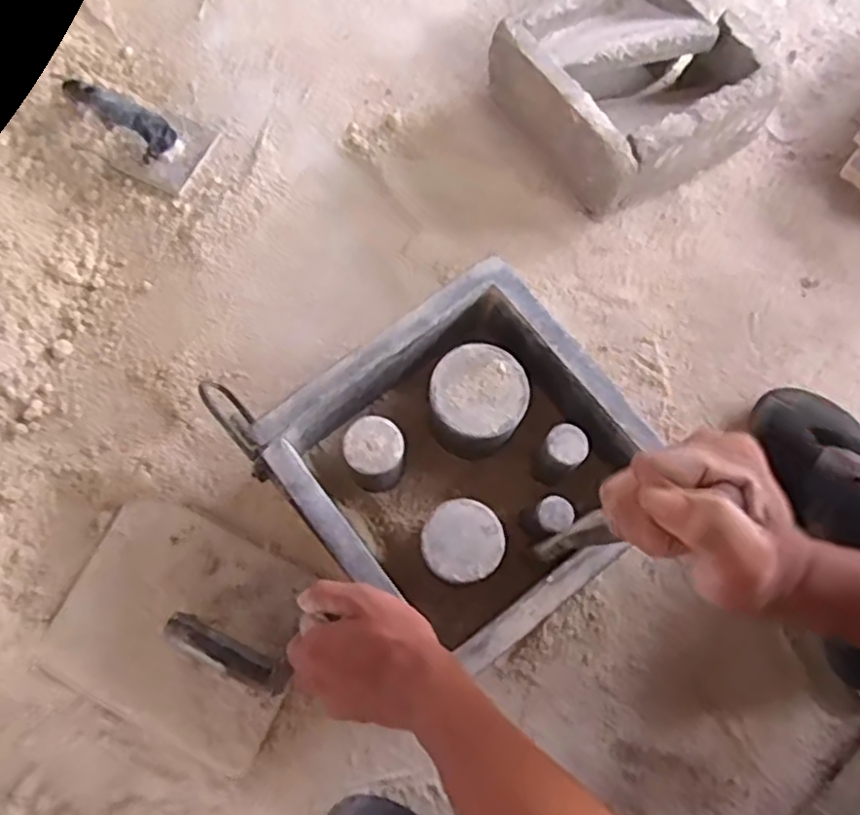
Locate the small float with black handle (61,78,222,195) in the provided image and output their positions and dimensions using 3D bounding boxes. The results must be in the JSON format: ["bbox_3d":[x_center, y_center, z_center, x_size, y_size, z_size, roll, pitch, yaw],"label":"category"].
[{"bbox_3d":[-0.309,-0.295,0.723,0.152,0.060,0.085,26,74,6],"label":"small float with black handle"}]

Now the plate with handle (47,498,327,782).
[{"bbox_3d":[-0.204,0.176,0.571,0.200,0.063,0.164,26,74,6],"label":"plate with handle"}]

